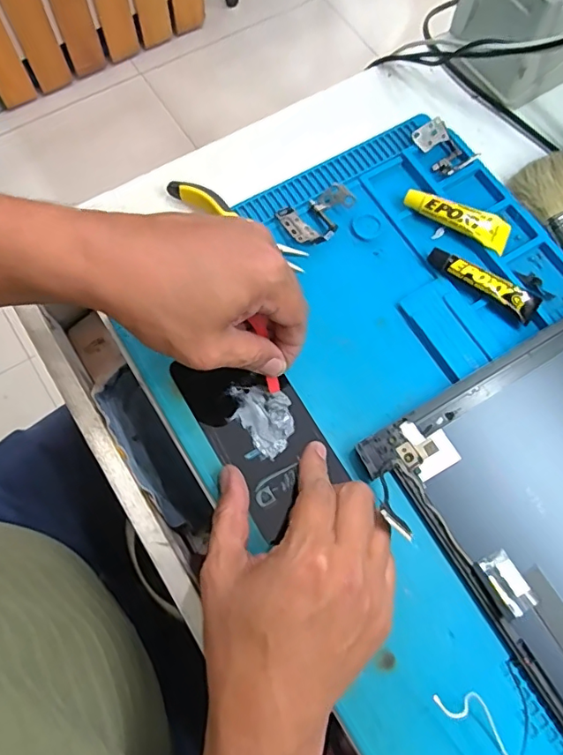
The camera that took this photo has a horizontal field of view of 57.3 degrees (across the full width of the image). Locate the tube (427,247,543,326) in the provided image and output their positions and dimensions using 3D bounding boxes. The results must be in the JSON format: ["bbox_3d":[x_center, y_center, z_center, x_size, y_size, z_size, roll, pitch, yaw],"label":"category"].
[{"bbox_3d":[0.151,-0.073,0.383,0.087,0.013,0.020,31,73,8],"label":"tube"}]

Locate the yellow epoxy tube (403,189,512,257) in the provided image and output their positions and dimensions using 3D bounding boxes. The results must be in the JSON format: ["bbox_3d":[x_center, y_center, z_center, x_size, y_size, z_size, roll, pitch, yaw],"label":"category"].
[{"bbox_3d":[0.138,-0.126,0.400,0.084,0.013,0.025,27,72,7],"label":"yellow epoxy tube"}]

